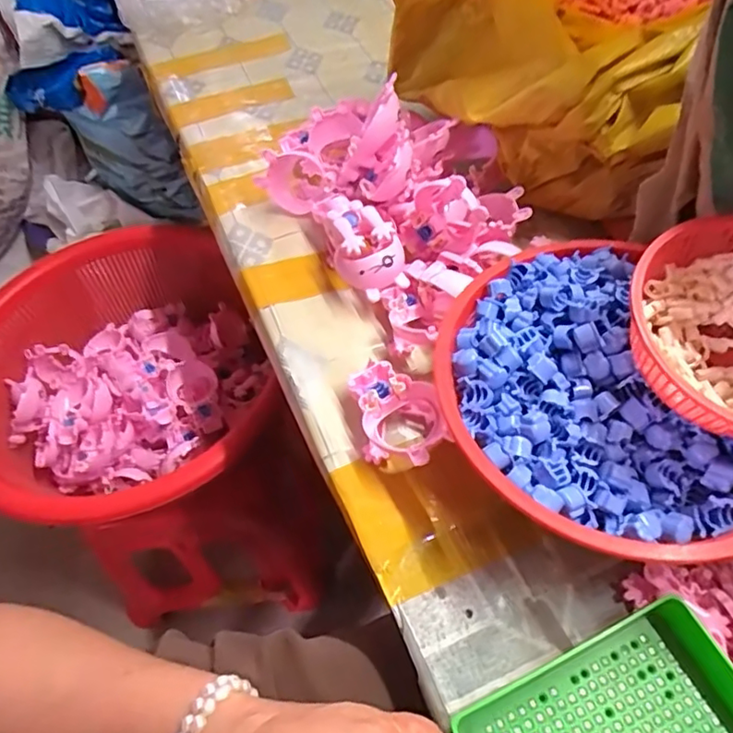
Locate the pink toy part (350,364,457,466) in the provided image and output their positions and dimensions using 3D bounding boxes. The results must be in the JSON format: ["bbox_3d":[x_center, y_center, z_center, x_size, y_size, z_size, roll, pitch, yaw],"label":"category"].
[{"bbox_3d":[0.025,0.036,0.415,0.062,0.030,0.088,-14,55,-7],"label":"pink toy part"}]

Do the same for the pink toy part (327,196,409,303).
[{"bbox_3d":[-0.002,-0.105,0.499,0.060,0.055,0.100,-10,54,-4],"label":"pink toy part"}]

